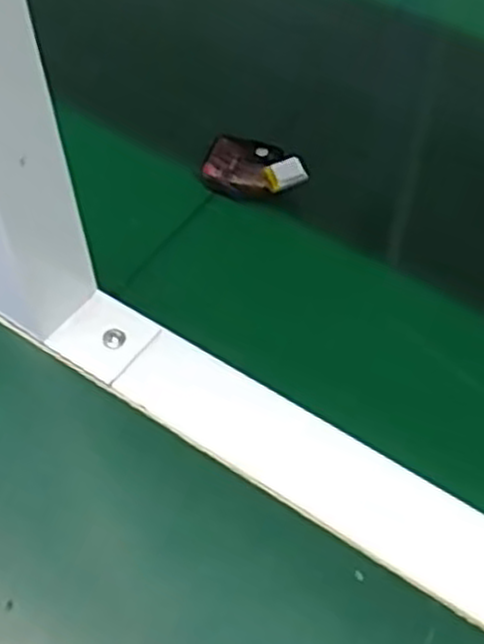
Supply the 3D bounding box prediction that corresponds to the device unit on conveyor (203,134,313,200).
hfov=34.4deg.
[{"bbox_3d":[0.008,-0.085,0.427,0.056,0.012,0.039,14,56,11],"label":"device unit on conveyor"}]

